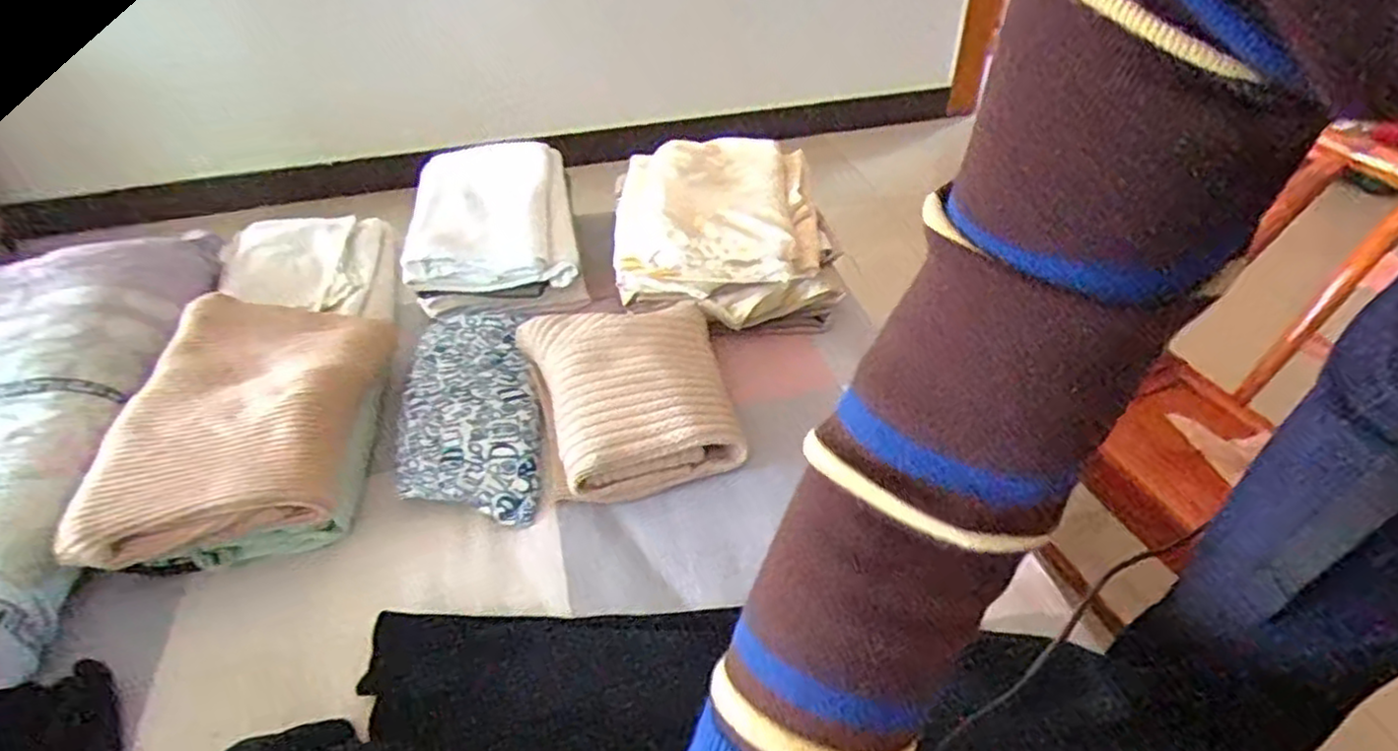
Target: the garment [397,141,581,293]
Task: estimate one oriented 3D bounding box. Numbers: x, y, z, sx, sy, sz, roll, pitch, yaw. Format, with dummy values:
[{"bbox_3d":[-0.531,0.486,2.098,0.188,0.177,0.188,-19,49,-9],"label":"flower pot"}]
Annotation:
[{"bbox_3d":[-0.253,-0.196,0.913,0.191,0.095,0.248,-6,40,-5],"label":"garment"}]

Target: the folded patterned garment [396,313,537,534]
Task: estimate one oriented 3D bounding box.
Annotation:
[{"bbox_3d":[-0.229,0.025,0.735,0.130,0.033,0.295,-8,40,-7],"label":"folded patterned garment"}]

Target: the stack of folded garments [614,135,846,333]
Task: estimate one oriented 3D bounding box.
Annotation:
[{"bbox_3d":[0.025,-0.188,0.894,0.262,0.104,0.291,-7,40,-6],"label":"stack of folded garments"}]

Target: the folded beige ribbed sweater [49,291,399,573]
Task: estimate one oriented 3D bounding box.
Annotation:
[{"bbox_3d":[-0.402,0.026,0.665,0.209,0.064,0.303,-10,41,-9],"label":"folded beige ribbed sweater"}]

